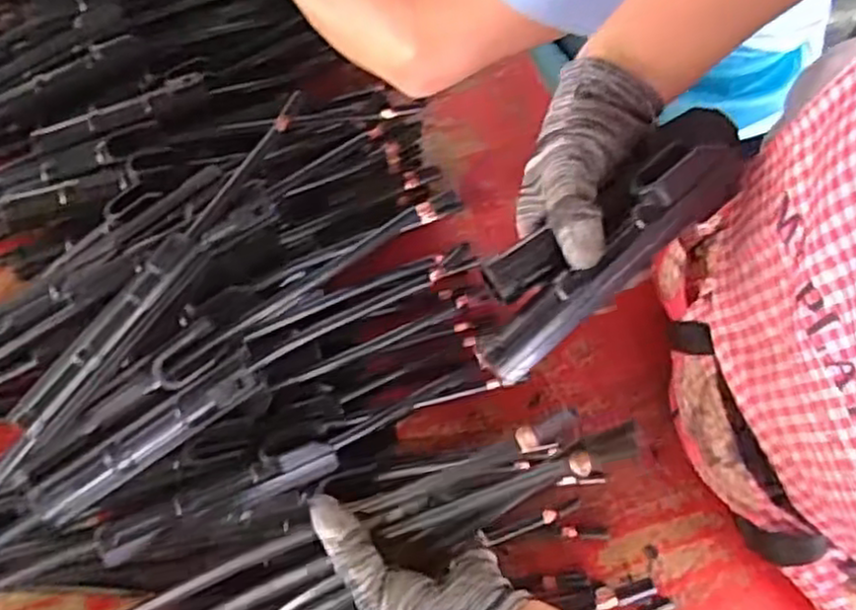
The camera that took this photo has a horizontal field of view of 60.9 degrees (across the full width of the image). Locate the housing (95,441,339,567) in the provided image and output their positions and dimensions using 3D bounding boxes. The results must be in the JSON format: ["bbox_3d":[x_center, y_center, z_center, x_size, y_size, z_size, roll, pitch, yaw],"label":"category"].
[{"bbox_3d":[-0.136,0.125,0.475,0.154,0.024,0.024,-22,67,-11],"label":"housing"}]

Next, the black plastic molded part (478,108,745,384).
[{"bbox_3d":[0.085,-0.032,0.370,0.161,0.028,0.055,-43,70,5],"label":"black plastic molded part"}]

